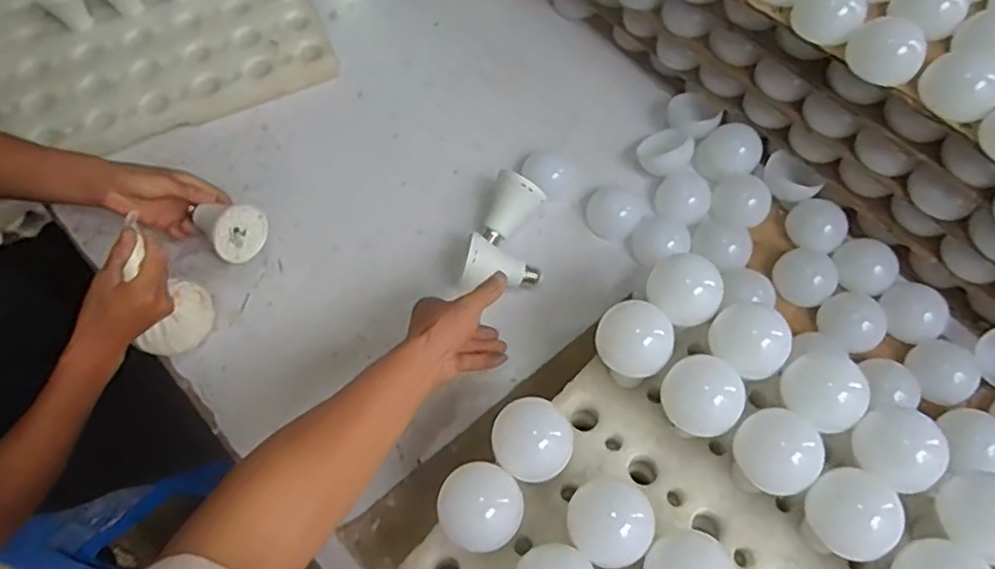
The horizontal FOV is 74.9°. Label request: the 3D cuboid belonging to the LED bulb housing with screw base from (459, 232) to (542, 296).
[{"bbox_3d":[0.005,-0.011,0.710,0.077,0.054,0.056,13,65,9],"label":"LED bulb housing with screw base"}]

